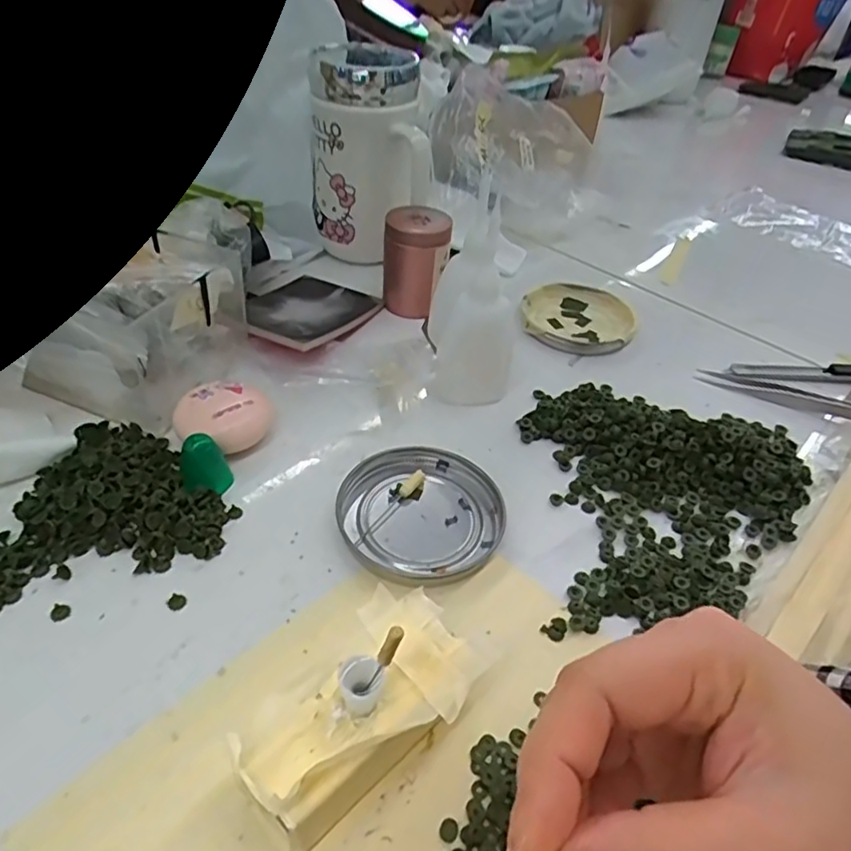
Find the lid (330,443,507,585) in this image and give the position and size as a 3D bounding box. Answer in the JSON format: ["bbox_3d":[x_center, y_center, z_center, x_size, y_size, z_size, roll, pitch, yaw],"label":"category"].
[{"bbox_3d":[-0.002,0.041,0.300,0.079,0.008,0.074,3,42,-3],"label":"lid"}]

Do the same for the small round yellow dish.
[{"bbox_3d":[0.110,-0.079,0.446,0.078,0.009,0.078,3,42,-3],"label":"small round yellow dish"}]

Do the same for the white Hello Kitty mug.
[{"bbox_3d":[-0.043,-0.190,0.449,0.078,0.135,0.075,-2,43,-9],"label":"white Hello Kitty mug"}]

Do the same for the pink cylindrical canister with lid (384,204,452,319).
[{"bbox_3d":[-0.007,-0.114,0.426,0.042,0.061,0.038,5,42,-1],"label":"pink cylindrical canister with lid"}]

